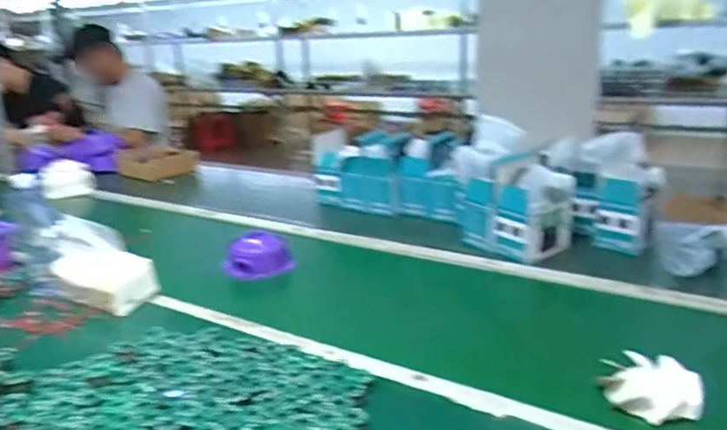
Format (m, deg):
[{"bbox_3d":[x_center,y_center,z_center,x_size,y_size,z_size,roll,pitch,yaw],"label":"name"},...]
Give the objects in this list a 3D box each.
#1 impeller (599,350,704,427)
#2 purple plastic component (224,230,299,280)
[{"bbox_3d":[0.370,0.219,0.744,0.101,0.036,0.118,-5,18,-9],"label":"impeller"},{"bbox_3d":[-0.219,0.081,1.209,0.143,0.066,0.120,-4,18,-6],"label":"purple plastic component"}]

